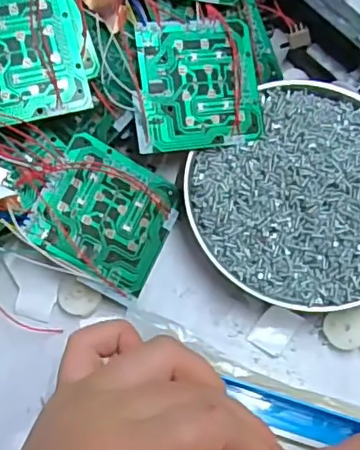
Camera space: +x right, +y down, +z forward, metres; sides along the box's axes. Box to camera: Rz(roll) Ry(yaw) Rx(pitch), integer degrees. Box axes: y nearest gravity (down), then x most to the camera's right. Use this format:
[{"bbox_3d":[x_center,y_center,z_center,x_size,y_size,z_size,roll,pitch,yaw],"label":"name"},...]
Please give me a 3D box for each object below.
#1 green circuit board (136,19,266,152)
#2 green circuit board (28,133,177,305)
[{"bbox_3d":[0.010,-0.079,0.332,0.073,0.004,0.071,-7,88,-14],"label":"green circuit board"},{"bbox_3d":[-0.039,-0.005,0.322,0.072,0.004,0.069,31,69,-15],"label":"green circuit board"}]

